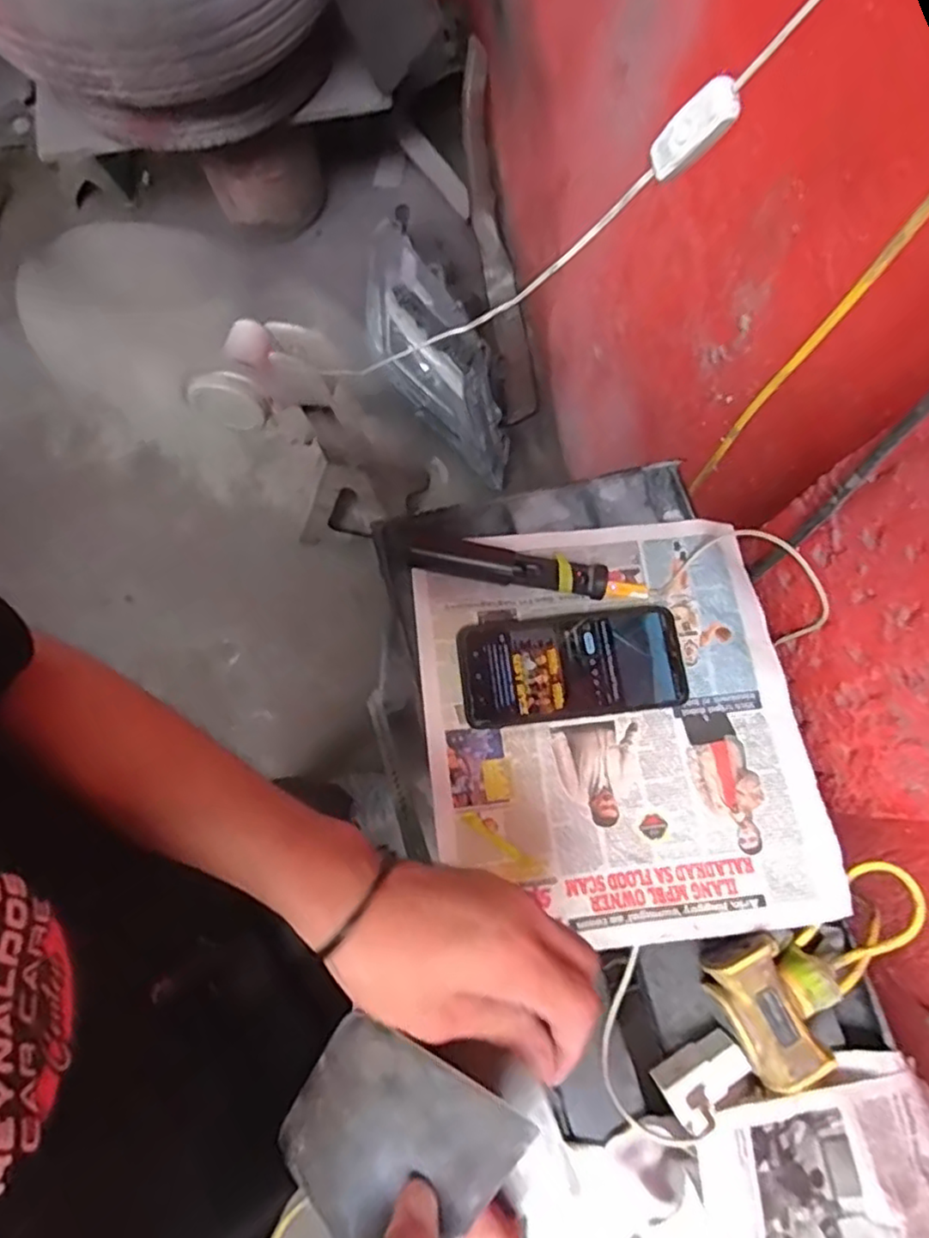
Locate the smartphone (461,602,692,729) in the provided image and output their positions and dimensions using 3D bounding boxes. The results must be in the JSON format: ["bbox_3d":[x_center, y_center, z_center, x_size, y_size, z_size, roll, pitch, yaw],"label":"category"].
[{"bbox_3d":[0.085,0.035,0.515,0.174,0.014,0.084,-7,76,-3],"label":"smartphone"}]

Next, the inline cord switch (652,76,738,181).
[{"bbox_3d":[0.123,-0.260,0.351,0.015,0.056,0.023,-40,103,-22],"label":"inline cord switch"}]

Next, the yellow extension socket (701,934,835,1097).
[{"bbox_3d":[0.200,0.262,0.434,0.051,0.026,0.083,-20,77,-6],"label":"yellow extension socket"}]

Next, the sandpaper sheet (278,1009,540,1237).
[{"bbox_3d":[-0.037,0.250,0.312,0.094,0.005,0.125,34,104,21],"label":"sandpaper sheet"}]

